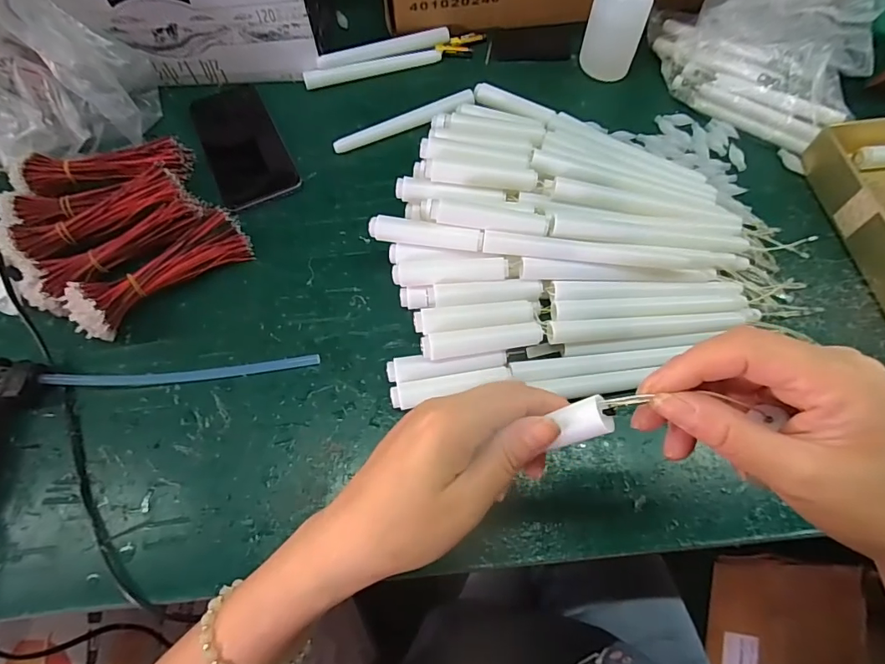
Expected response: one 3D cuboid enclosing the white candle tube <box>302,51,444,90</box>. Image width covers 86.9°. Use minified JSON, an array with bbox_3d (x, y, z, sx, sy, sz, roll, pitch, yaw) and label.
[{"bbox_3d":[-0.073,-0.282,0.498,0.146,0.015,0.016,-17,66,-7],"label":"white candle tube"}]

